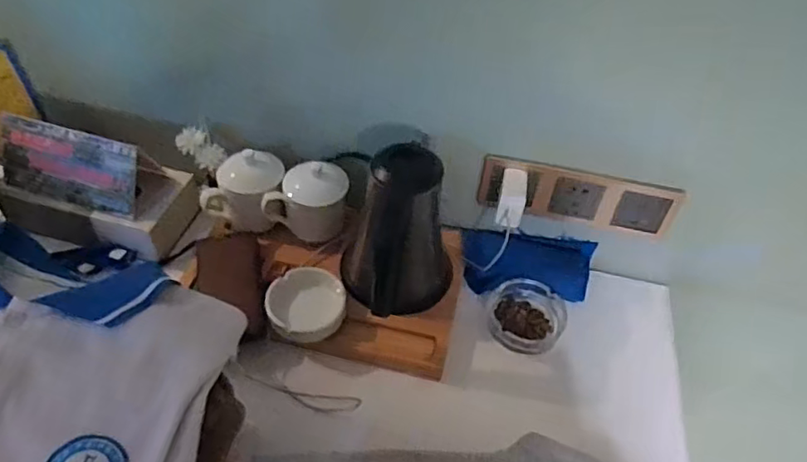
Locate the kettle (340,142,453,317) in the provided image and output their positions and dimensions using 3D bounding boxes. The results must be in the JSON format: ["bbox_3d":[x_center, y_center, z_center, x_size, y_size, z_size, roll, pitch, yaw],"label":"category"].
[{"bbox_3d":[0.004,0.009,0.747,0.147,0.196,0.152,-12,48,-17],"label":"kettle"}]

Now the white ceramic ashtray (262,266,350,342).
[{"bbox_3d":[-0.125,0.094,0.765,0.098,0.024,0.101,3,46,-3],"label":"white ceramic ashtray"}]

